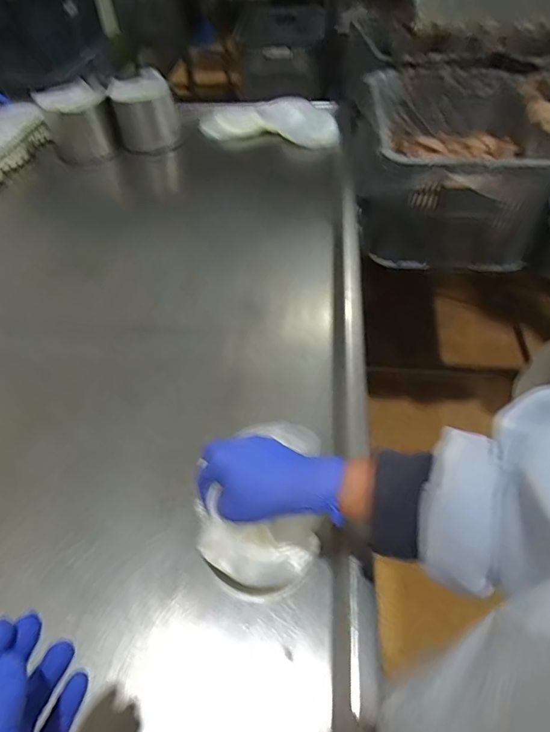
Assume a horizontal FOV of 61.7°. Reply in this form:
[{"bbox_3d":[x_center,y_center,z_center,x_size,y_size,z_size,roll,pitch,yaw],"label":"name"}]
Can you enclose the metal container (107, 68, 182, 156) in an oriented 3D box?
[{"bbox_3d":[-0.287,-0.557,1.036,0.135,0.138,0.125,-16,50,-10],"label":"metal container"}]

